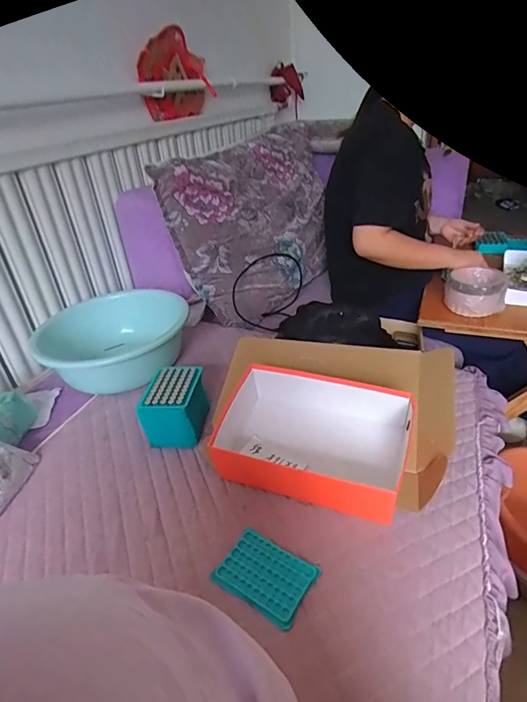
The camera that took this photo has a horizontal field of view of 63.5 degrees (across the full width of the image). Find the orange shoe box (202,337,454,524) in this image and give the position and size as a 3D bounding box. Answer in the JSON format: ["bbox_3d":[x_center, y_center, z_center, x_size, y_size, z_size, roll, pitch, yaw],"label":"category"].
[{"bbox_3d":[0.115,0.121,0.766,0.407,0.136,0.336,5,34,17],"label":"orange shoe box"}]

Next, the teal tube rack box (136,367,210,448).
[{"bbox_3d":[-0.167,0.115,0.831,0.110,0.107,0.139,1,33,11],"label":"teal tube rack box"}]

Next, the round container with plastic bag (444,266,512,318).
[{"bbox_3d":[0.493,-0.138,0.987,0.125,0.076,0.113,13,37,28],"label":"round container with plastic bag"}]

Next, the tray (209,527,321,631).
[{"bbox_3d":[0.003,0.314,0.595,0.123,0.011,0.089,17,39,31],"label":"tray"}]

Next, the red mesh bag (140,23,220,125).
[{"bbox_3d":[-0.261,-0.842,1.312,0.032,0.238,0.354,25,40,13],"label":"red mesh bag"}]

